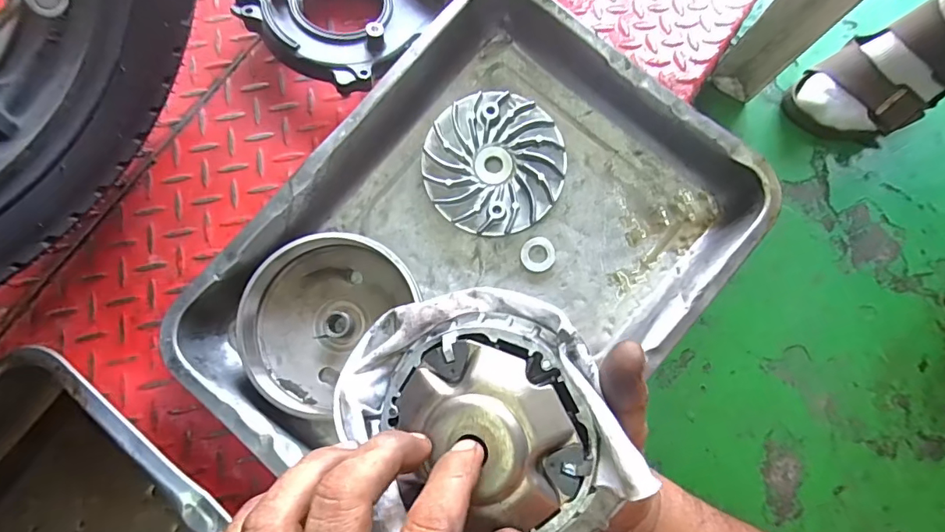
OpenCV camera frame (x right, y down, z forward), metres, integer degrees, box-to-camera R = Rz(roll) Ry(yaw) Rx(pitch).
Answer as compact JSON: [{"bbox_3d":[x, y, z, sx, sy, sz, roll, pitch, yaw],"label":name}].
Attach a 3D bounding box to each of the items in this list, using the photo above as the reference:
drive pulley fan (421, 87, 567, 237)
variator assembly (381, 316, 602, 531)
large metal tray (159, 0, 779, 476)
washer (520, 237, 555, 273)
[{"bbox_3d":[0.017,-0.083,0.395,0.111,0.029,0.109,0,79,-1],"label":"drive pulley fan"},{"bbox_3d":[0.008,0.076,0.225,0.087,0.031,0.100,-25,80,-5],"label":"variator assembly"},{"bbox_3d":[-0.001,-0.004,0.368,0.282,0.068,0.377,40,81,7],"label":"large metal tray"},{"bbox_3d":[0.053,-0.009,0.395,0.027,0.008,0.027,0,79,-1],"label":"washer"}]

